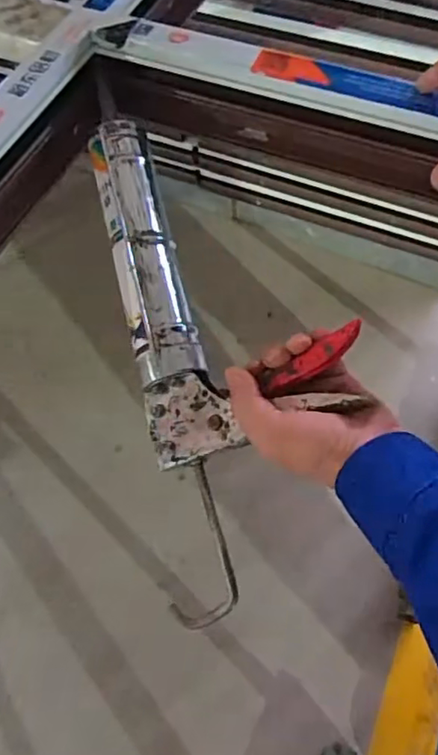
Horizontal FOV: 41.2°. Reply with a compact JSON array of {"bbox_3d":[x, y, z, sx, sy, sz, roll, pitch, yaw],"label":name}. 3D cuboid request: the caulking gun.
[{"bbox_3d":[-0.012,-0.049,0.447,0.156,0.080,0.422,-18,76,-7],"label":"caulking gun"}]

